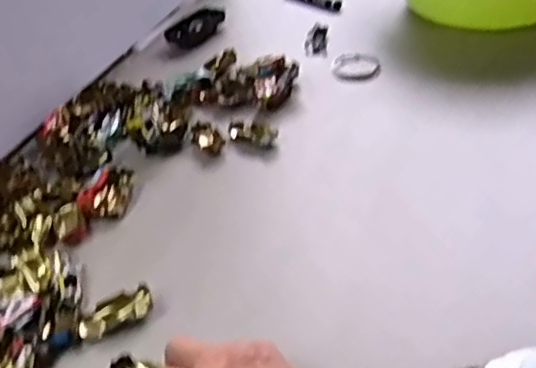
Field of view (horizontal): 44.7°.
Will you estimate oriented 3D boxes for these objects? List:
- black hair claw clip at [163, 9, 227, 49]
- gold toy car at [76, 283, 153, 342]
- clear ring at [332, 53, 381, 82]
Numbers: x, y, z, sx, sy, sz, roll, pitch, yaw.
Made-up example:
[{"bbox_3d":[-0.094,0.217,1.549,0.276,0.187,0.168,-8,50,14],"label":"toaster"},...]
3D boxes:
[{"bbox_3d":[-0.108,-0.237,0.991,0.094,0.036,0.035,-30,43,-30],"label":"black hair claw clip"},{"bbox_3d":[-0.126,0.107,0.539,0.062,0.016,0.028,-20,39,-20],"label":"gold toy car"},{"bbox_3d":[0.118,-0.156,0.867,0.065,0.011,0.069,-3,36,2],"label":"clear ring"}]

